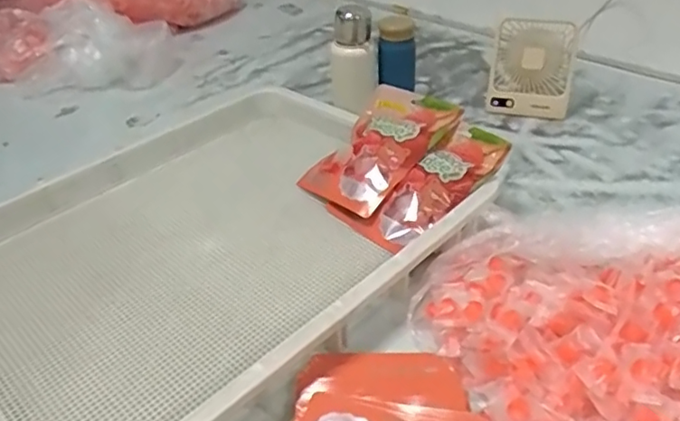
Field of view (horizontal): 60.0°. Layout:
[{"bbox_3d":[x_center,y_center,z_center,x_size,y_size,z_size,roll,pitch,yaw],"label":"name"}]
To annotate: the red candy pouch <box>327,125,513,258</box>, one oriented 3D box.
[{"bbox_3d":[0.108,-0.032,0.765,0.217,0.029,0.106,-37,42,-6],"label":"red candy pouch"}]

